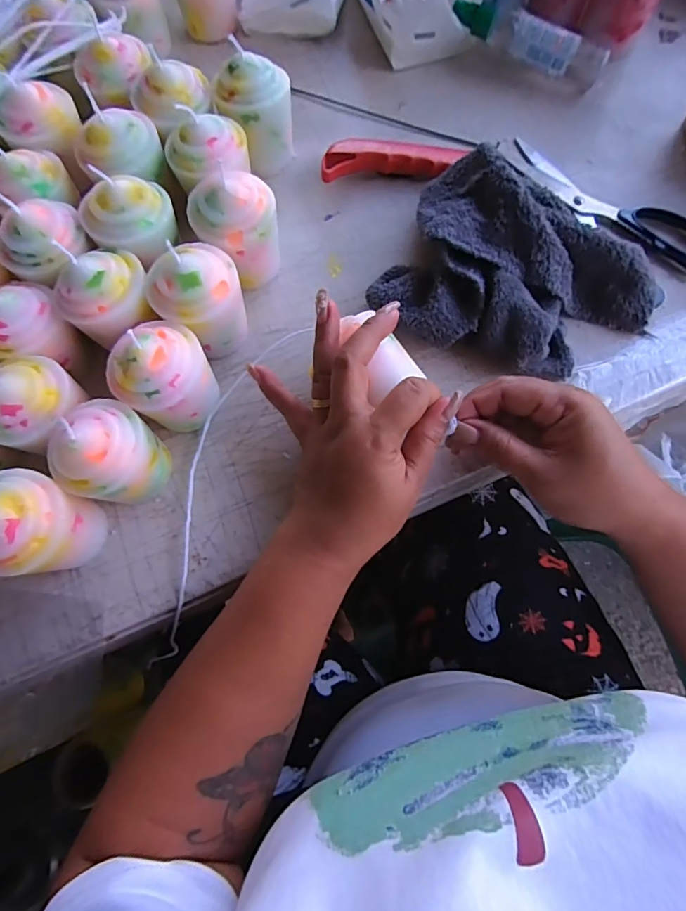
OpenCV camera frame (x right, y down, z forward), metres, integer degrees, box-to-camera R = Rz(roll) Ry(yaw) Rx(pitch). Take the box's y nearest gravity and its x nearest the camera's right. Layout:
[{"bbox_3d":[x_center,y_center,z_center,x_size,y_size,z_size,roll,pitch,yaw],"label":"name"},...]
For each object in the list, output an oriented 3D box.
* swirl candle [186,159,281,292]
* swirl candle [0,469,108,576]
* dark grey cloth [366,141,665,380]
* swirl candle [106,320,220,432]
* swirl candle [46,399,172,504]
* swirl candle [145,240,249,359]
[{"bbox_3d":[-0.070,-0.152,0.333,0.058,0.075,0.052,-24,75,-5],"label":"swirl candle"},{"bbox_3d":[-0.174,0.041,0.272,0.047,0.069,0.052,14,75,6],"label":"swirl candle"},{"bbox_3d":[0.115,-0.116,0.323,0.171,0.064,0.124,36,79,11],"label":"dark grey cloth"},{"bbox_3d":[-0.108,-0.047,0.299,0.046,0.068,0.057,38,79,11],"label":"swirl candle"},{"bbox_3d":[-0.143,-0.001,0.287,0.055,0.069,0.054,-1,74,2],"label":"swirl candle"},{"bbox_3d":[-0.091,-0.101,0.314,0.057,0.069,0.048,-39,77,-8],"label":"swirl candle"}]

